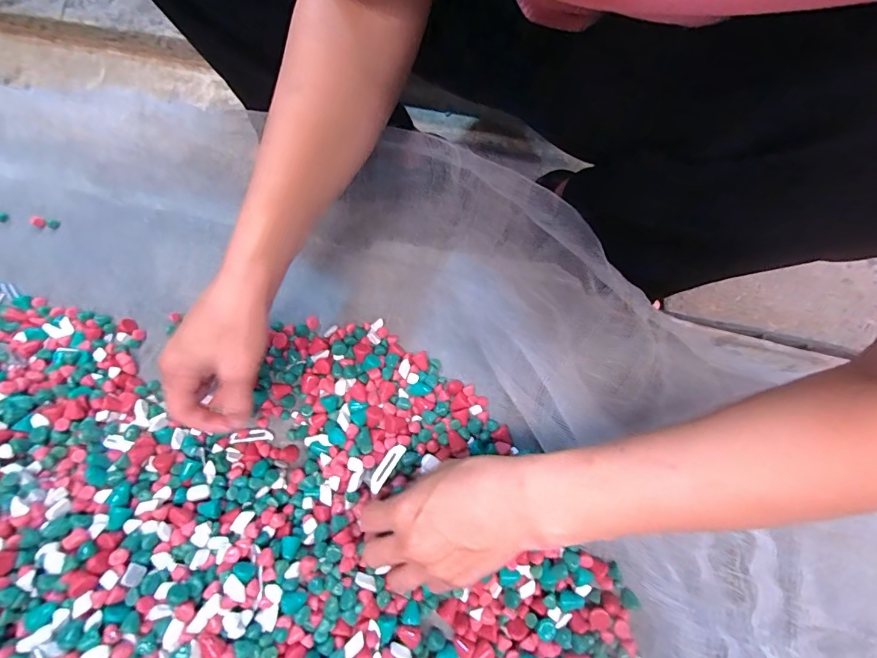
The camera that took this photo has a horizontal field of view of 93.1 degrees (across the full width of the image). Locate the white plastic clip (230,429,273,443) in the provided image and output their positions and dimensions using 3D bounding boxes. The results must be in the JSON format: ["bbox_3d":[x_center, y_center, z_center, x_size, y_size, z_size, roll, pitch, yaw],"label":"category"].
[{"bbox_3d":[-0.160,0.091,0.355,0.034,0.006,0.010,-7,73,4],"label":"white plastic clip"}]

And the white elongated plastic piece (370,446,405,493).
[{"bbox_3d":[-0.041,0.109,0.326,0.010,0.006,0.040,32,79,14],"label":"white elongated plastic piece"}]

